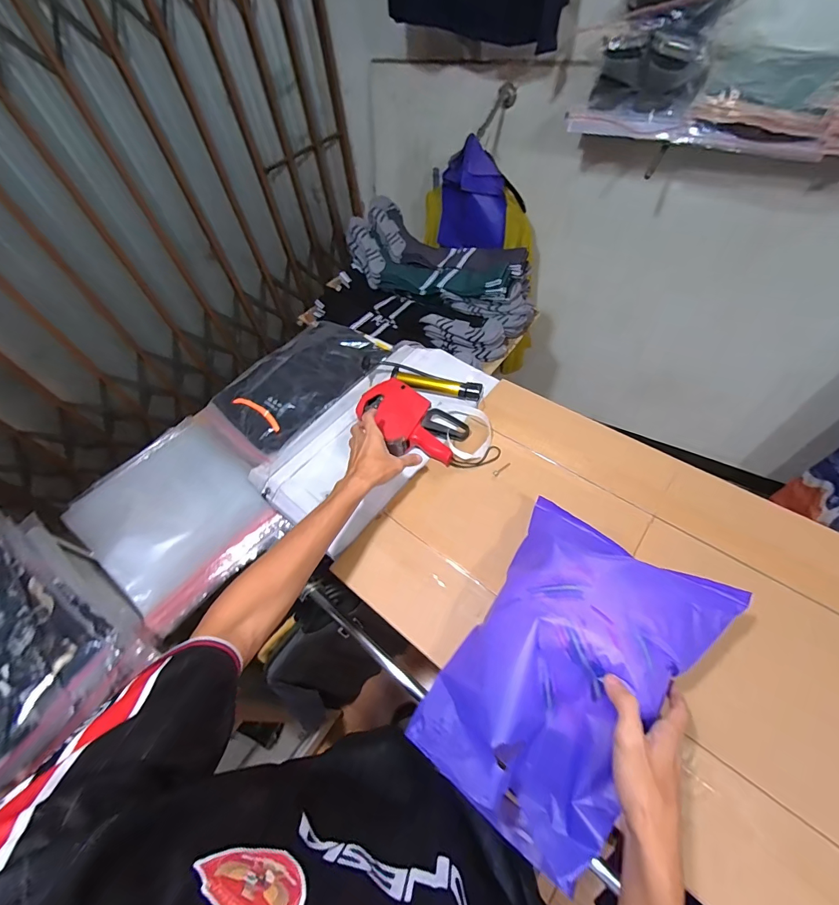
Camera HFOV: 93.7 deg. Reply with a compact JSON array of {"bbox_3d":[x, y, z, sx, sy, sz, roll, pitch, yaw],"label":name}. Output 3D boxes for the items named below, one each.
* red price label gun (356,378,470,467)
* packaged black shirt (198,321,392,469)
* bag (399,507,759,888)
[{"bbox_3d":[-0.019,-0.060,0.758,0.219,0.037,0.123,33,65,24],"label":"red price label gun"},{"bbox_3d":[-0.281,-0.158,0.907,0.284,0.055,0.393,35,67,26],"label":"packaged black shirt"},{"bbox_3d":[0.170,0.231,0.452,0.228,0.115,0.353,34,65,24],"label":"bag"}]

